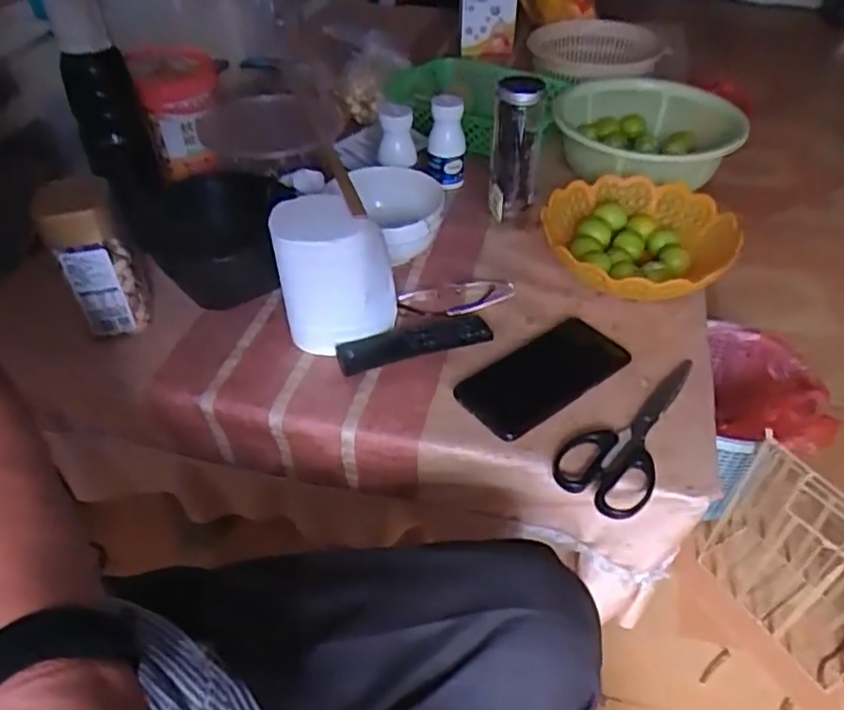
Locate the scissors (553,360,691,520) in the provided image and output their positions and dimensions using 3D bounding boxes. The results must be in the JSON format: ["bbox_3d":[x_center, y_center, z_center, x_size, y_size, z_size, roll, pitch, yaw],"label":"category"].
[{"bbox_3d":[0.182,0.058,0.560,0.075,0.010,0.188,28,50,26],"label":"scissors"}]

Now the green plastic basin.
[{"bbox_3d":[0.285,-0.282,0.852,0.208,0.075,0.233,5,44,6],"label":"green plastic basin"}]

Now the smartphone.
[{"bbox_3d":[0.112,0.018,0.603,0.161,0.011,0.076,-29,49,-25],"label":"smartphone"}]

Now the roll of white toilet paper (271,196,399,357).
[{"bbox_3d":[-0.078,-0.076,0.616,0.100,0.128,0.092,-4,43,-1],"label":"roll of white toilet paper"}]

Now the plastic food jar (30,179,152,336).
[{"bbox_3d":[-0.302,-0.088,0.619,0.063,0.151,0.059,-12,45,-12],"label":"plastic food jar"}]

